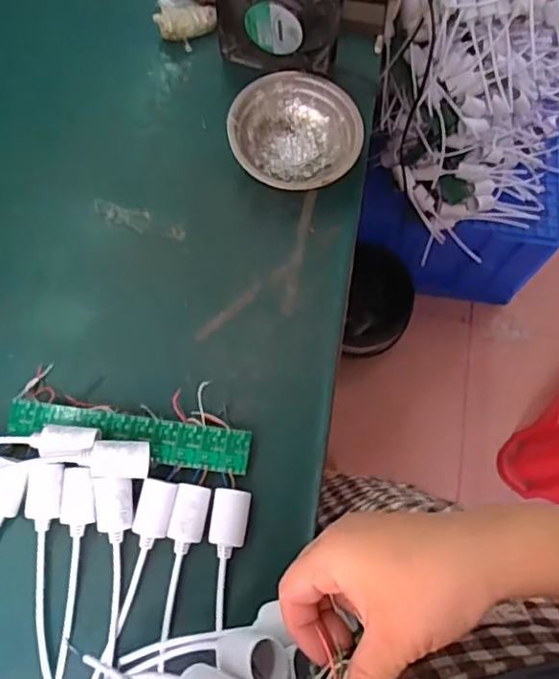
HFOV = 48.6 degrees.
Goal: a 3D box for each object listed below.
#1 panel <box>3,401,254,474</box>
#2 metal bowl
[{"bbox_3d":[-0.127,0.082,0.526,0.204,0.019,0.036,8,73,1],"label":"panel"},{"bbox_3d":[0.016,-0.203,0.616,0.126,0.039,0.124,0,73,-1],"label":"metal bowl"}]

